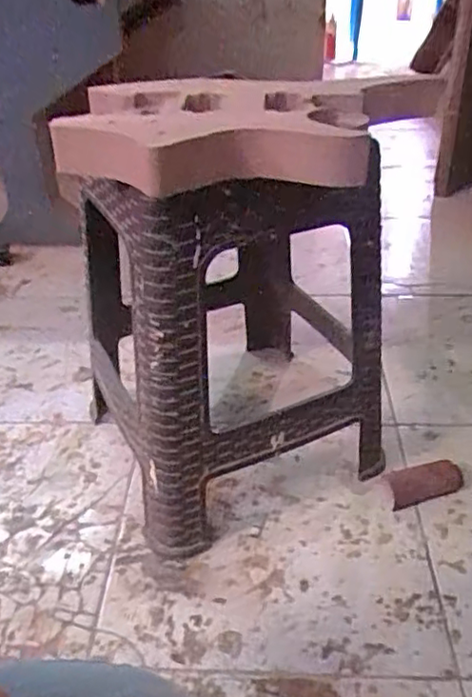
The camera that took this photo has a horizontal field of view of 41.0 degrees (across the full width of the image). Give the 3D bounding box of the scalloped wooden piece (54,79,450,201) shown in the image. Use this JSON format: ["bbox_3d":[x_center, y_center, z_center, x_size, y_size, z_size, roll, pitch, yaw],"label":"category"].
[{"bbox_3d":[-0.003,-0.227,0.637,0.344,0.059,0.236,2,35,6],"label":"scalloped wooden piece"}]

